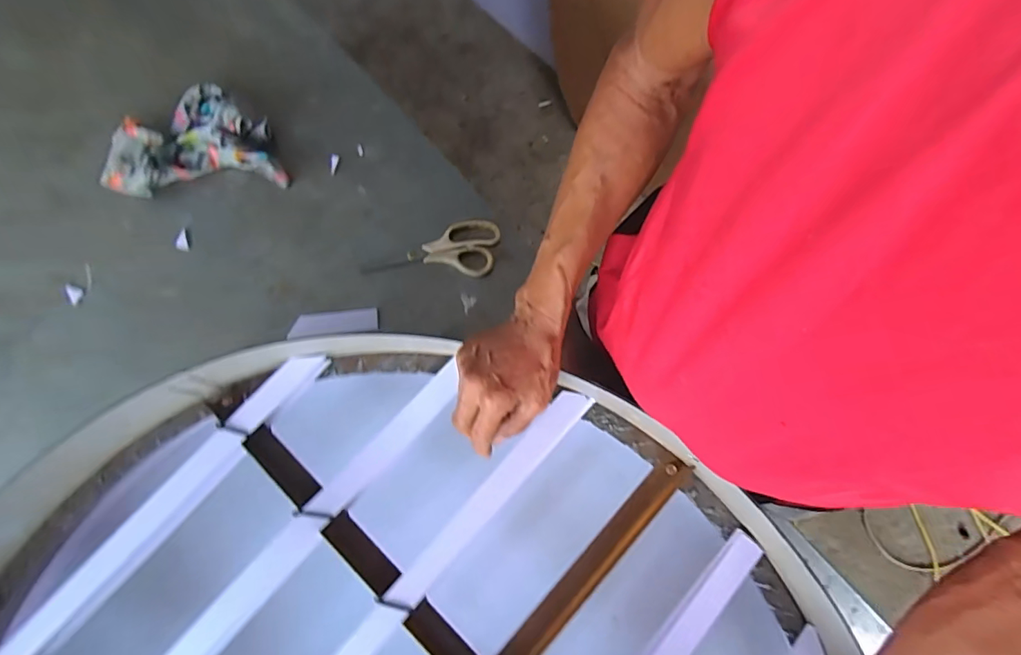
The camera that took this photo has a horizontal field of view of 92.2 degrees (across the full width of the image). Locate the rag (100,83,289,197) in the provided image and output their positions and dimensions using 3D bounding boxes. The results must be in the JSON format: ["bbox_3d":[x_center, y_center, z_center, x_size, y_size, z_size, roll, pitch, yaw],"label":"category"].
[{"bbox_3d":[-0.446,-0.264,0.687,0.255,0.048,0.149,-6,75,-1],"label":"rag"}]

